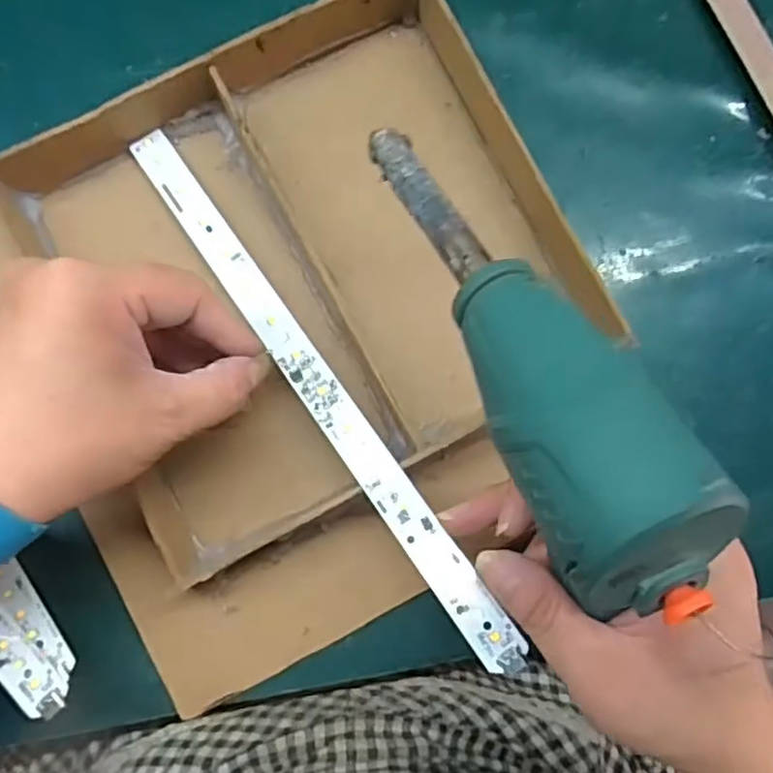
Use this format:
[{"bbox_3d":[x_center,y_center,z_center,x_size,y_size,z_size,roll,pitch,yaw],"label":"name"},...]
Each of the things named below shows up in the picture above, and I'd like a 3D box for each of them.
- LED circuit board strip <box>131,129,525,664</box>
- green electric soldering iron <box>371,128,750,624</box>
[{"bbox_3d":[-0.034,-0.006,0.289,0.018,0.008,0.281,-34,74,-6],"label":"LED circuit board strip"},{"bbox_3d":[0.033,-0.023,0.192,0.040,0.036,0.165,-21,55,-5],"label":"green electric soldering iron"}]

